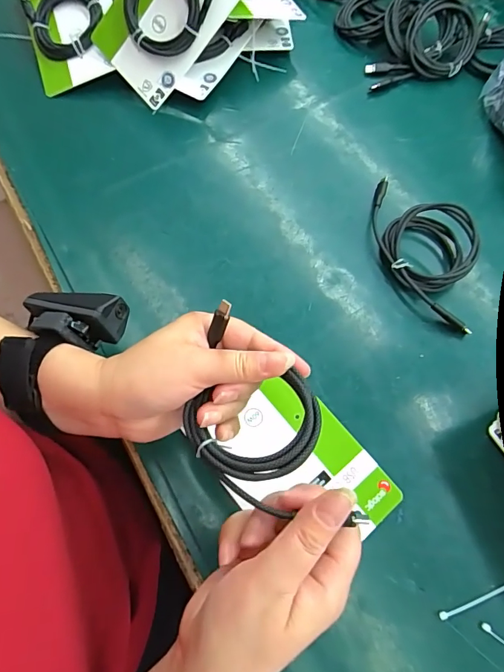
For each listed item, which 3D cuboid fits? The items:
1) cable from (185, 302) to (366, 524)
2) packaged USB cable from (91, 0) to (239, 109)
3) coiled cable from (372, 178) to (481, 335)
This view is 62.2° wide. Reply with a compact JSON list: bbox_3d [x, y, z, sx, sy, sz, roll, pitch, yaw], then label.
[{"bbox_3d":[0.007,0.054,0.242,0.139,0.024,0.073,43,73,14],"label":"cable"},{"bbox_3d":[-0.077,-0.335,0.414,0.181,0.035,0.103,-40,97,23],"label":"packaged USB cable"},{"bbox_3d":[0.159,-0.083,0.376,0.077,0.037,0.152,-37,74,-15],"label":"coiled cable"}]

